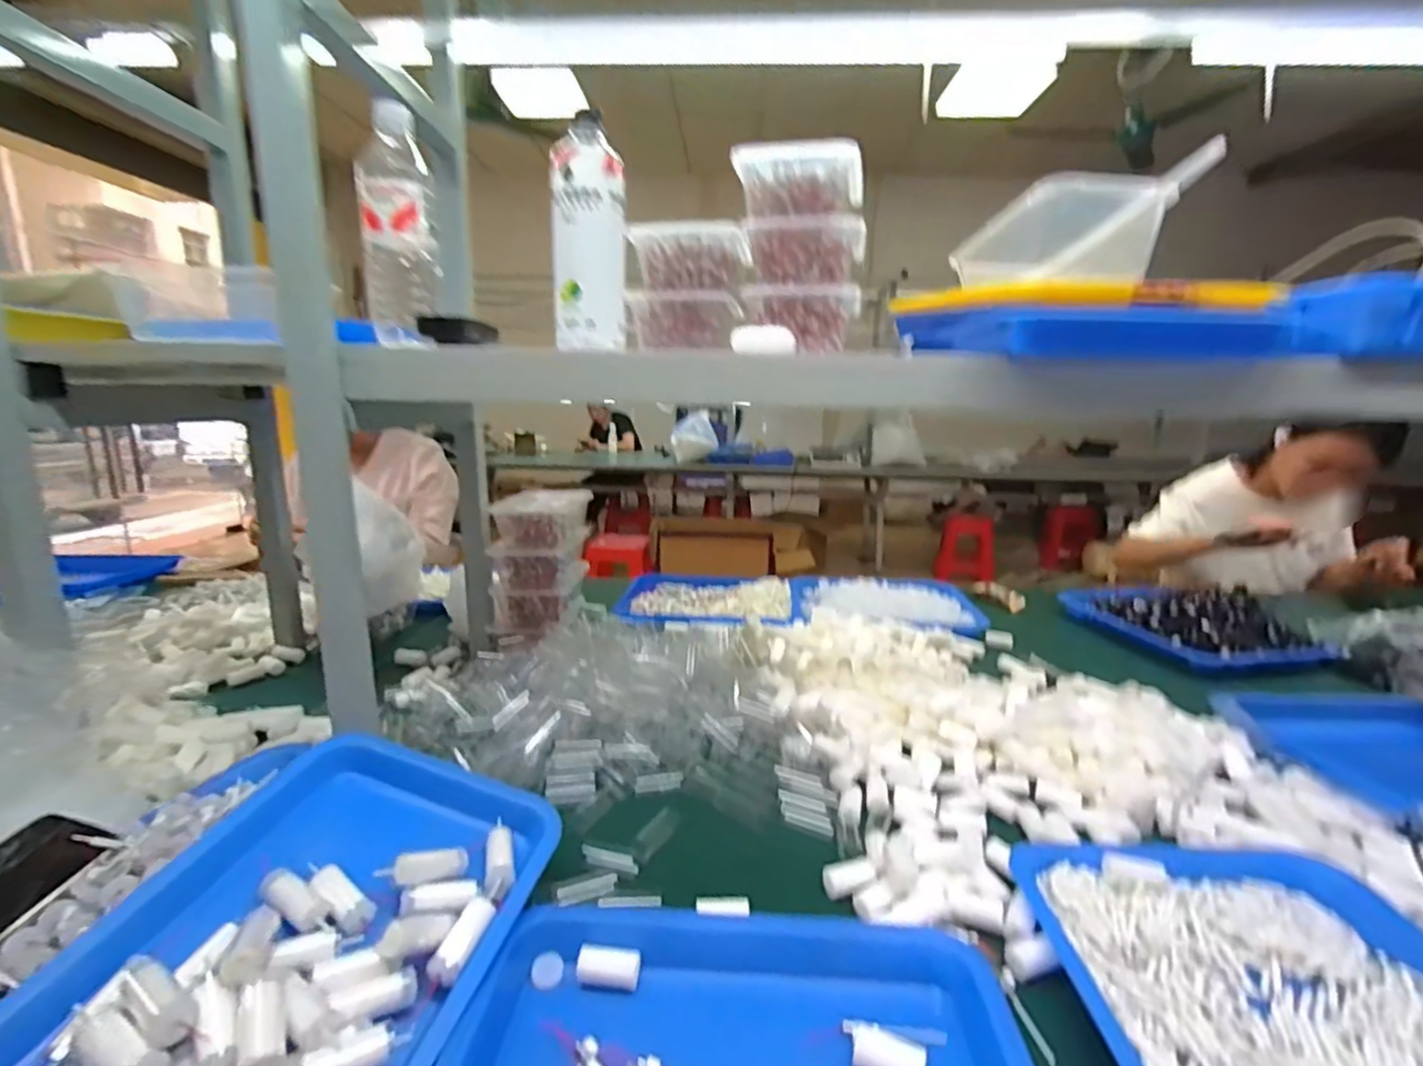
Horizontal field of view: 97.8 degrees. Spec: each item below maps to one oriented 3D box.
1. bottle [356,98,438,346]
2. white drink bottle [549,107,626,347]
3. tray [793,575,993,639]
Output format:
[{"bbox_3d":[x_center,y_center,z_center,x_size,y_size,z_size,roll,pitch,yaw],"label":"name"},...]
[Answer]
[{"bbox_3d":[-0.313,-0.301,0.623,0.065,0.214,0.061,-4,13,-22],"label":"bottle"},{"bbox_3d":[-0.114,-0.282,0.586,0.064,0.207,0.056,-2,13,-12],"label":"white drink bottle"},{"bbox_3d":[0.315,0.132,1.149,0.346,0.038,0.293,4,13,12],"label":"tray"}]

